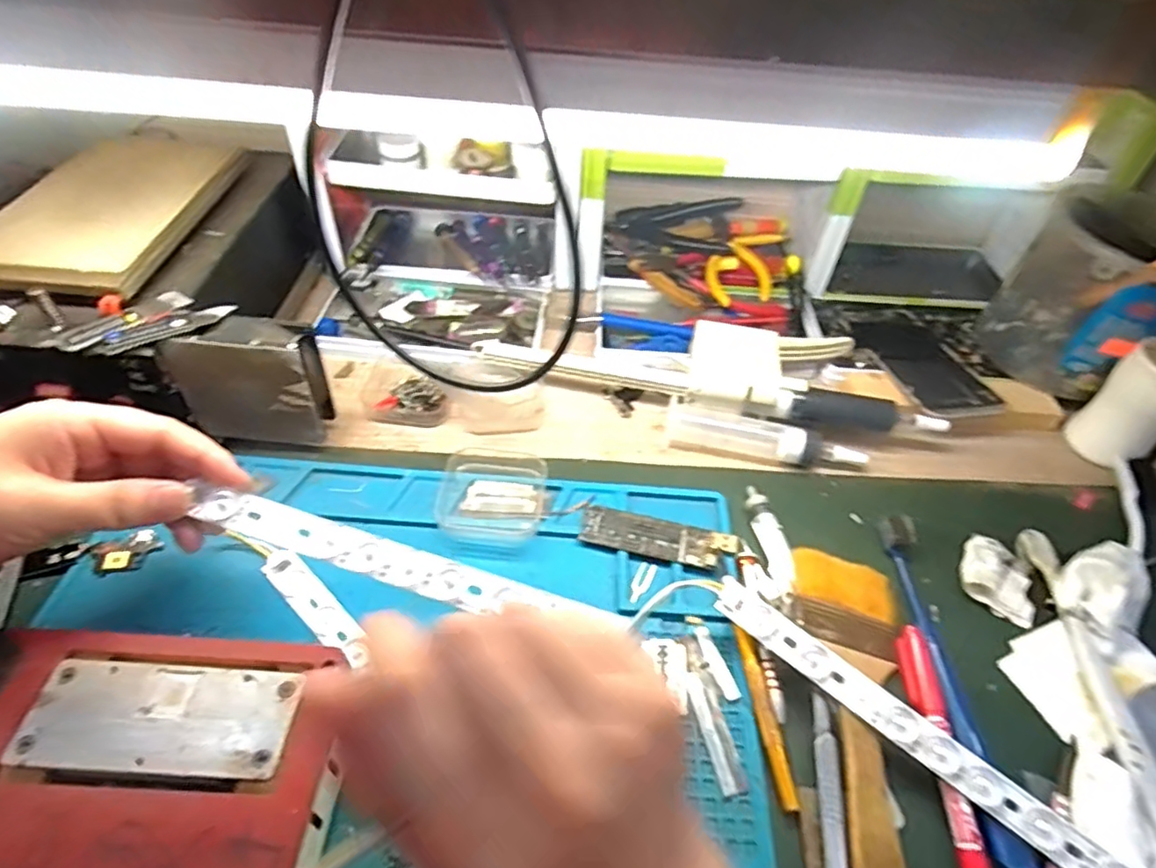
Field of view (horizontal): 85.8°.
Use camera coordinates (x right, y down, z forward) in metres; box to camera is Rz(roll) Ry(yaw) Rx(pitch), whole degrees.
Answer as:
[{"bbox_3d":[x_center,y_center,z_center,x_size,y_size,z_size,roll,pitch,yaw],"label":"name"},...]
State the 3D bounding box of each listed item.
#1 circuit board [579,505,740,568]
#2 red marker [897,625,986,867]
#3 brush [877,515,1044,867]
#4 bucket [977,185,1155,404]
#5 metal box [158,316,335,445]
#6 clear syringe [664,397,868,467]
[{"bbox_3d":[0.049,0.064,0.379,0.092,0.005,0.025,12,50,8],"label":"circuit board"},{"bbox_3d":[0.178,0.160,0.301,0.014,0.014,0.140,6,49,3],"label":"red marker"},{"bbox_3d":[0.196,0.126,0.334,0.022,0.016,0.184,2,49,-1],"label":"brush"},{"bbox_3d":[0.382,-0.099,0.460,0.109,0.119,0.109,1,49,-1],"label":"bucket"},{"bbox_3d":[-0.203,-0.029,0.393,0.080,0.090,0.026,-3,50,-4],"label":"metal box"},{"bbox_3d":[0.130,0.001,0.437,0.134,0.020,0.033,8,50,5],"label":"clear syringe"}]

